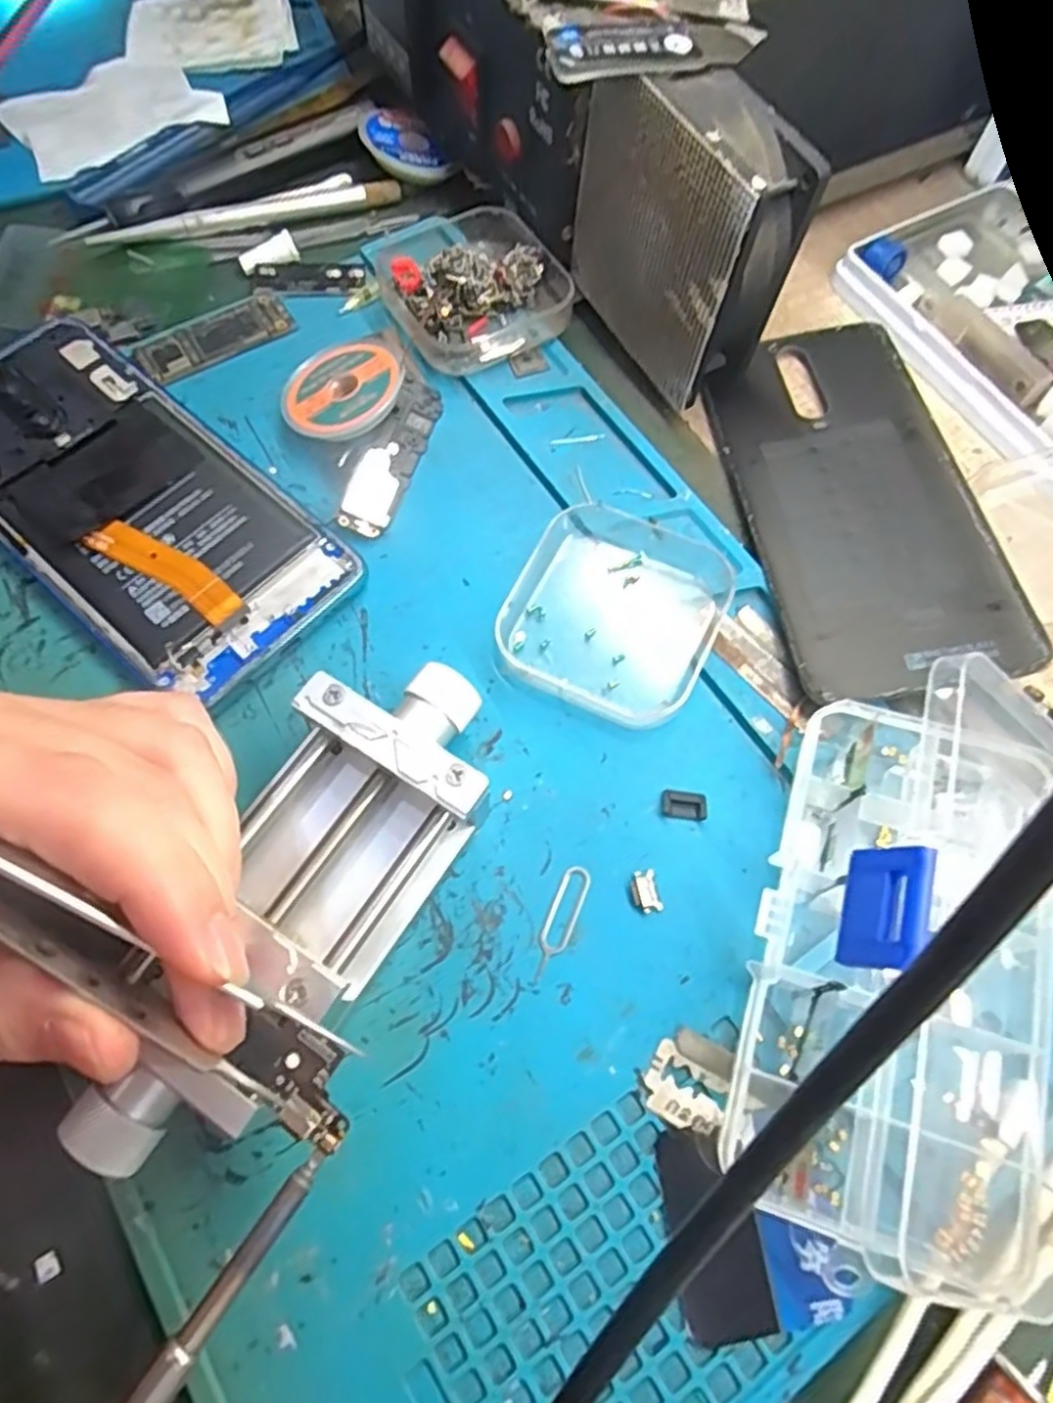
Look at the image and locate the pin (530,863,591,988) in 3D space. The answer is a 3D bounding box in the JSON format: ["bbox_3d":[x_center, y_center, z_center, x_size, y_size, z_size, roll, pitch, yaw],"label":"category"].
[{"bbox_3d":[0.009,0.062,0.208,0.008,0.004,0.034,21,69,8],"label":"pin"}]

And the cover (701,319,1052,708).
[{"bbox_3d":[0.112,-0.074,0.255,0.073,0.015,0.152,-7,68,-5],"label":"cover"}]

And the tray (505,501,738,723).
[{"bbox_3d":[0.029,-0.030,0.240,0.063,0.011,0.068,24,69,7],"label":"tray"}]

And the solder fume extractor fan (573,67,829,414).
[{"bbox_3d":[0.049,-0.154,0.249,0.027,0.085,0.076,-30,72,-13],"label":"solder fume extractor fan"}]

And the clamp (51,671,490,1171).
[{"bbox_3d":[-0.058,0.049,0.193,0.053,0.034,0.137,32,70,11],"label":"clamp"}]

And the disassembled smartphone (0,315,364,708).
[{"bbox_3d":[-0.134,-0.068,0.250,0.159,0.011,0.073,40,72,13],"label":"disassembled smartphone"}]

